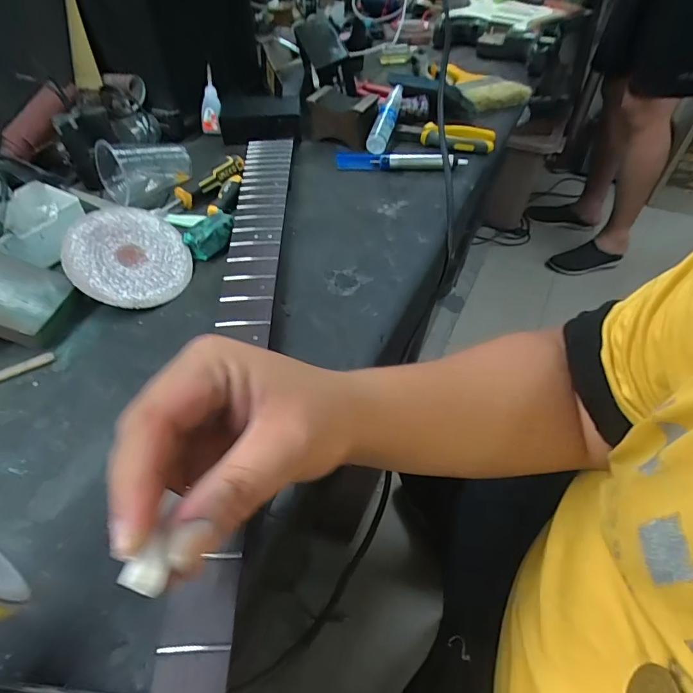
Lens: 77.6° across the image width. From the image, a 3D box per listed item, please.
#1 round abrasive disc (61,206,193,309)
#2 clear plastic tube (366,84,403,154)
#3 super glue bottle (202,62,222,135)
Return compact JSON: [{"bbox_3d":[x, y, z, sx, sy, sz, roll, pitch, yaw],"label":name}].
[{"bbox_3d":[-0.220,-0.091,0.439,0.114,0.007,0.112,12,61,-22],"label":"round abrasive disc"},{"bbox_3d":[0.060,-0.343,0.650,0.027,0.045,0.138,14,51,10],"label":"clear plastic tube"},{"bbox_3d":[-0.211,-0.381,0.669,0.036,0.091,0.013,8,23,5],"label":"super glue bottle"}]

